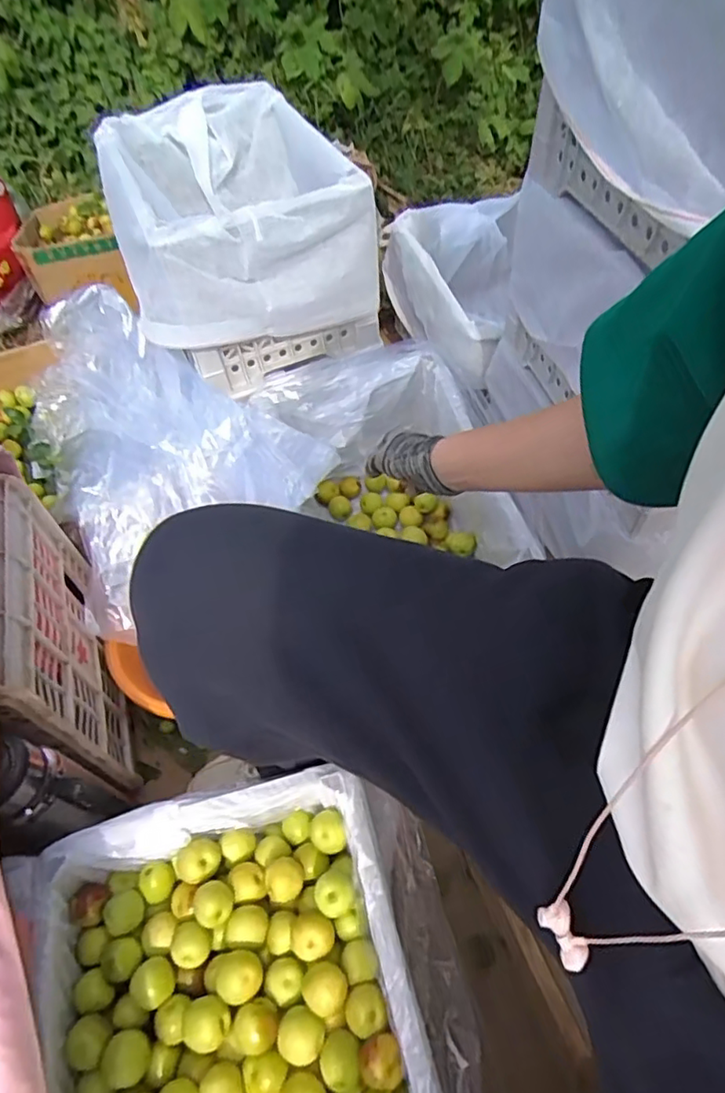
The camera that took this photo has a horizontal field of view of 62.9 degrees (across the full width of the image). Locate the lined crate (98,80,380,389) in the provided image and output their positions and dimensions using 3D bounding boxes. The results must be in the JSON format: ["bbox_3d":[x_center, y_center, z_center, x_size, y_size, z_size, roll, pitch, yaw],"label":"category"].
[{"bbox_3d":[-0.181,-0.473,0.905,0.339,0.237,0.454,-16,54,-7],"label":"lined crate"}]

